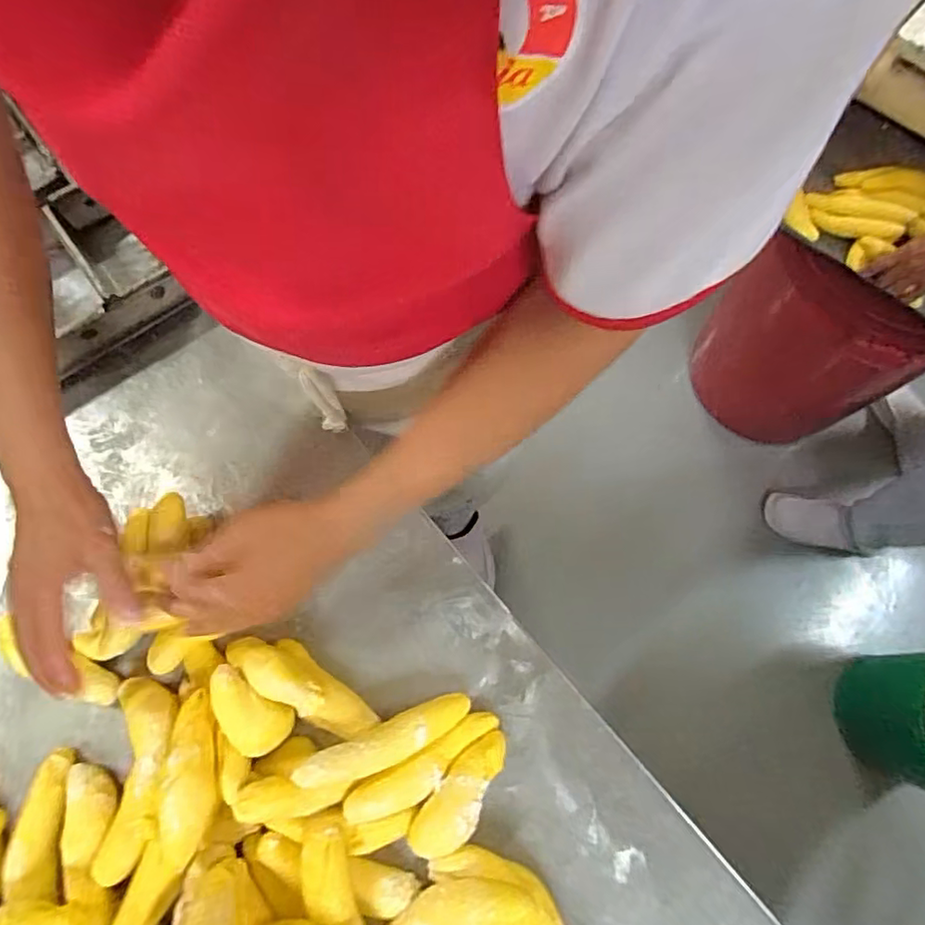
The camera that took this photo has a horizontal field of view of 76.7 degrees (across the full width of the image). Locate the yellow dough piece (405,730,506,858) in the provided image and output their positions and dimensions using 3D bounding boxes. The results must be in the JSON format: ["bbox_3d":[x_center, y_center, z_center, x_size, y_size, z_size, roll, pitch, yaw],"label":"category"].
[{"bbox_3d":[0.000,0.266,0.470,0.039,0.031,0.103,39,77,12],"label":"yellow dough piece"}]

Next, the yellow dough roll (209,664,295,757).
[{"bbox_3d":[-0.171,0.198,0.465,0.074,0.032,0.038,34,76,11],"label":"yellow dough roll"}]

